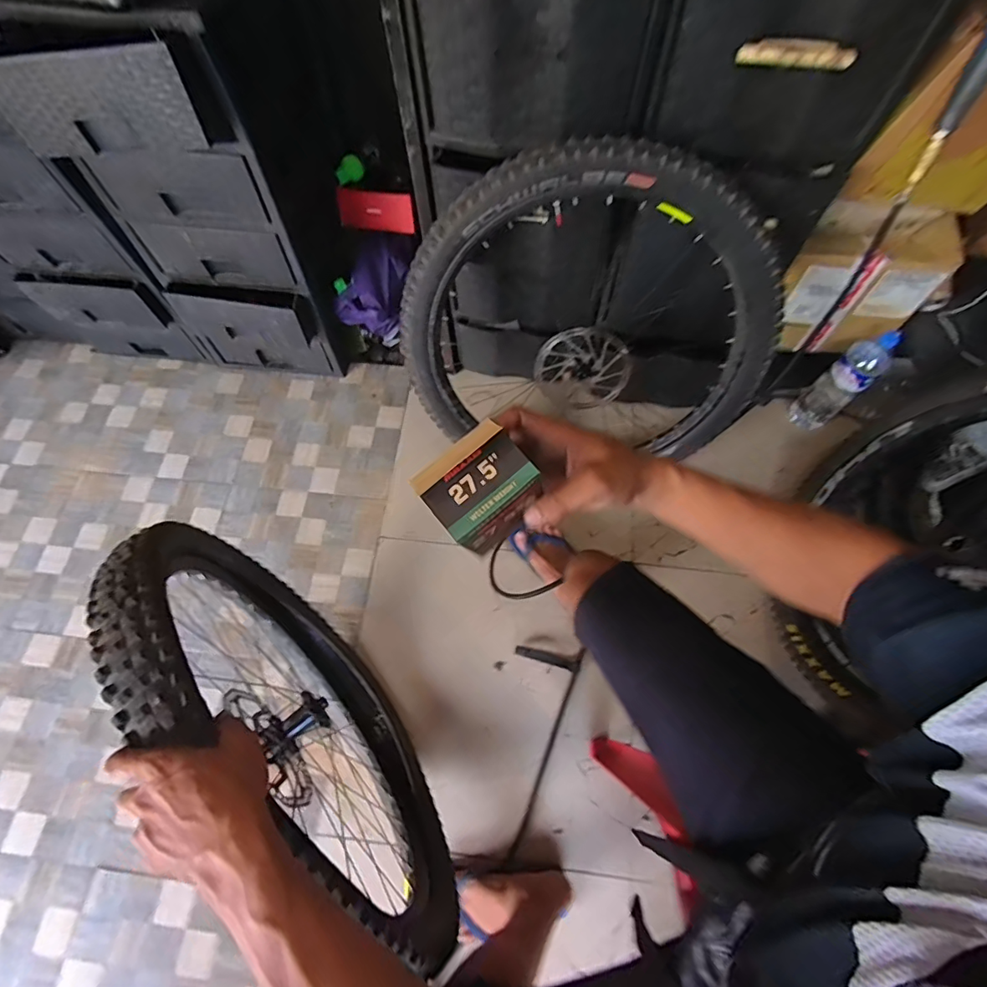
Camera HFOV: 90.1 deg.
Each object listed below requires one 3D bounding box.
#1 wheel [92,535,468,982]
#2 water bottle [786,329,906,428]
[{"bbox_3d":[-0.262,0.309,0.707,0.112,0.627,0.641,-40,73,-18],"label":"wheel"},{"bbox_3d":[0.806,-0.250,1.157,0.071,0.304,0.089,-32,70,-15],"label":"water bottle"}]

